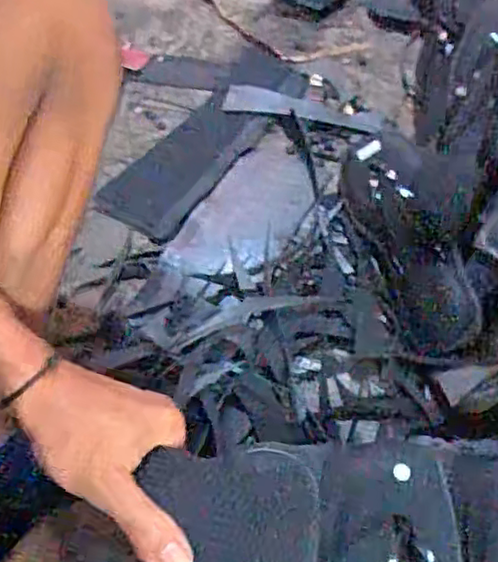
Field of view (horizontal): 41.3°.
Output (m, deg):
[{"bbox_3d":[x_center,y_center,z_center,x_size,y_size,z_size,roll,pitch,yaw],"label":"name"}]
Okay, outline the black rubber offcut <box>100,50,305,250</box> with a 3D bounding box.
[{"bbox_3d":[-0.045,-0.165,0.749,0.099,0.012,0.293,29,67,18],"label":"black rubber offcut"}]

